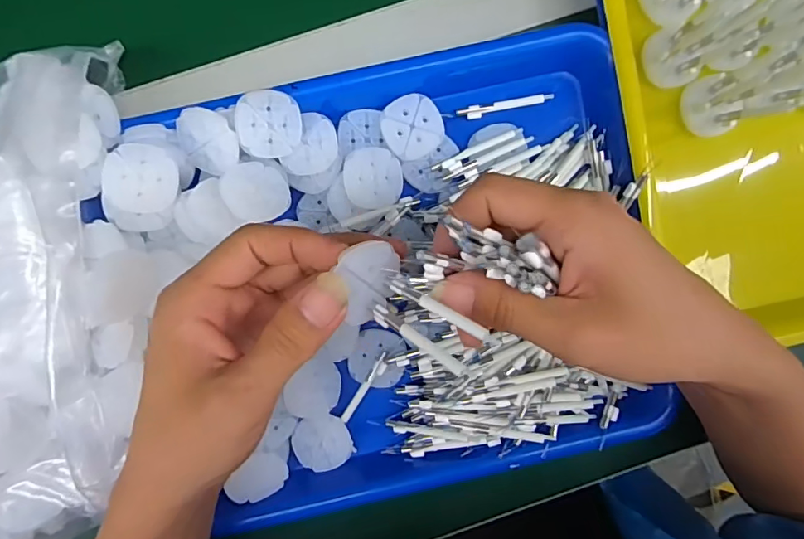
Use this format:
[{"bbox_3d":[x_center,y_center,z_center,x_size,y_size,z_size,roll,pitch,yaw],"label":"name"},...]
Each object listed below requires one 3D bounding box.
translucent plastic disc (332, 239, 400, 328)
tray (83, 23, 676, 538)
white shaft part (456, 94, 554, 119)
[{"bbox_3d":[-0.013,0.006,0.205,0.028,0.004,0.031,-18,117,-34],"label":"translucent plastic disc"},{"bbox_3d":[-0.005,0.010,0.287,0.302,0.054,0.262,-12,95,-2],"label":"tray"},{"bbox_3d":[0.064,-0.101,0.301,0.059,0.004,0.008,-13,93,-2],"label":"white shaft part"}]

